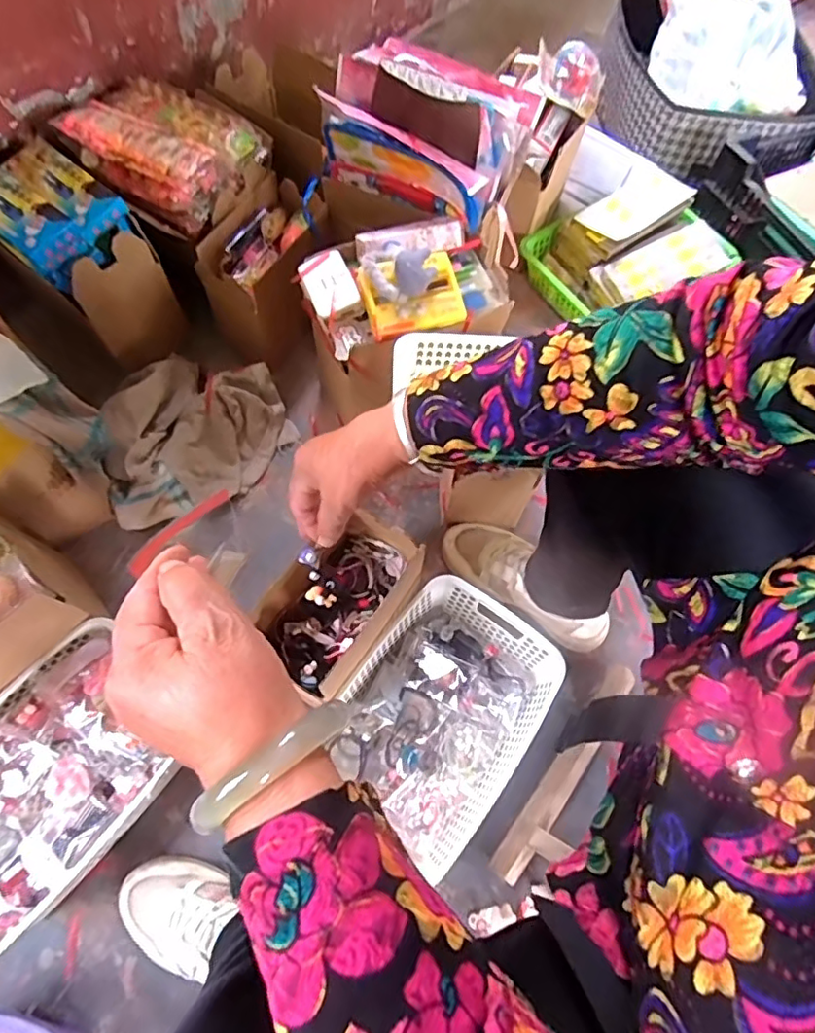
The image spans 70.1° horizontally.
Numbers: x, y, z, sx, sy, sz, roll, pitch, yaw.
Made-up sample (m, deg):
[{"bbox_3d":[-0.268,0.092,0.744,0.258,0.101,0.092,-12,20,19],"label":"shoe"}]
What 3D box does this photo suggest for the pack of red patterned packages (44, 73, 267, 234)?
[{"bbox_3d":[-0.346,-0.530,0.823,0.255,0.061,0.214,29,68,11],"label":"pack of red patterned packages"}]

